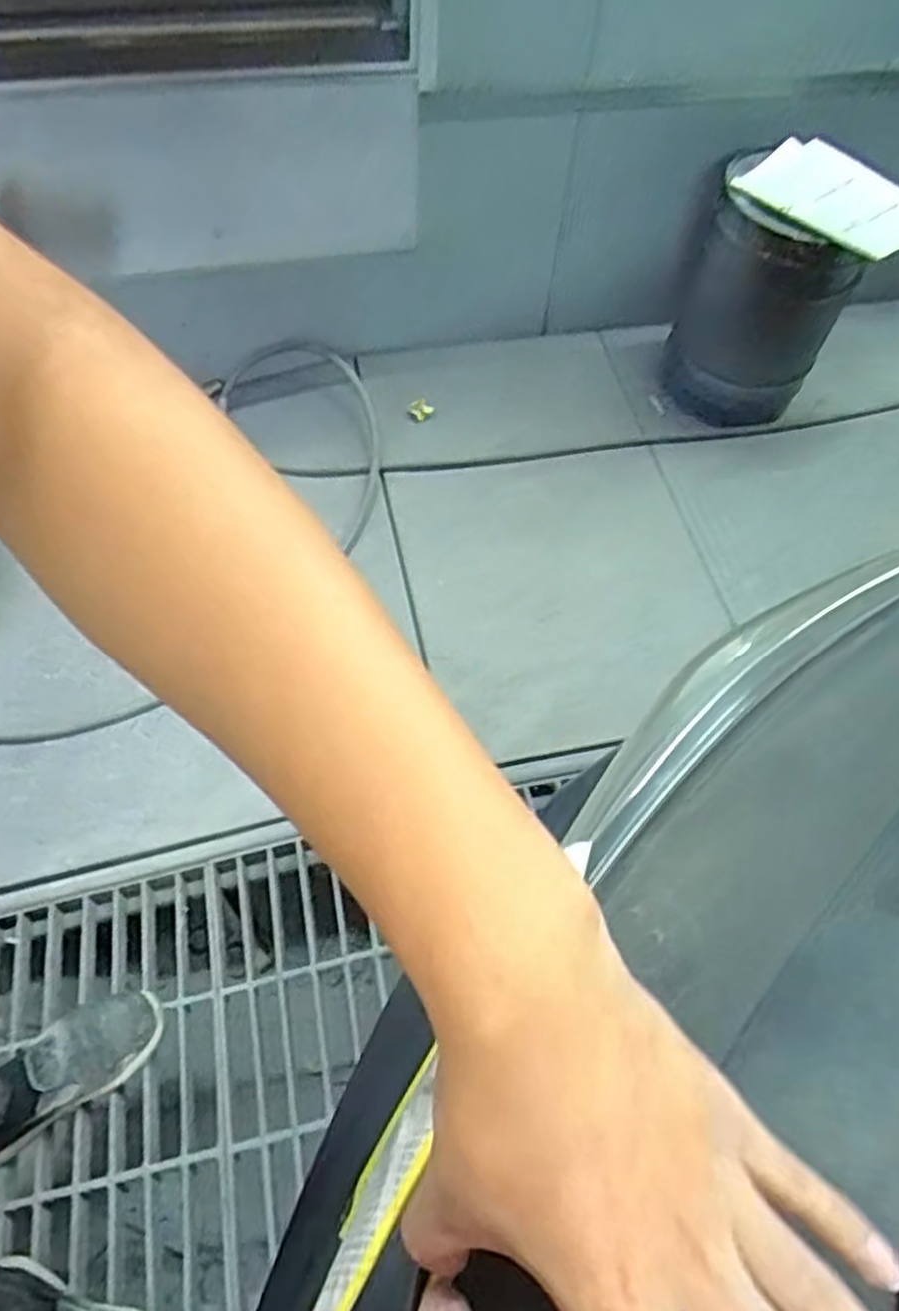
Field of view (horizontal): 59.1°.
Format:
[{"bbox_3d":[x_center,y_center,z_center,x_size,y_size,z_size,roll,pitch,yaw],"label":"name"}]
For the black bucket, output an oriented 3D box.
[{"bbox_3d":[0.565,-0.635,1.471,0.277,0.337,0.337,19,60,9],"label":"black bucket"}]

